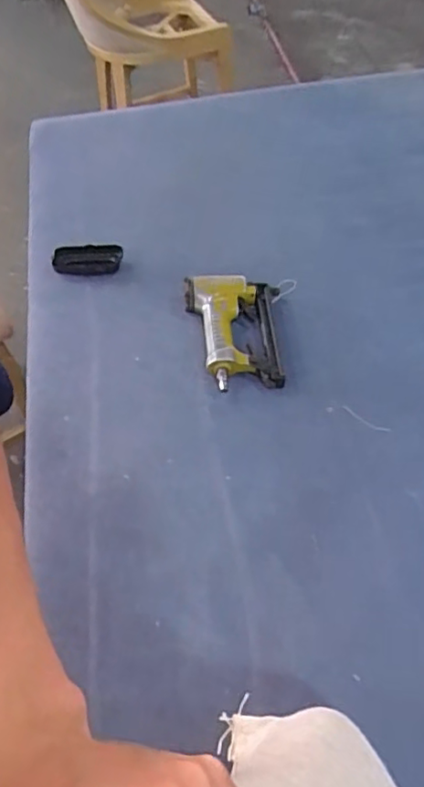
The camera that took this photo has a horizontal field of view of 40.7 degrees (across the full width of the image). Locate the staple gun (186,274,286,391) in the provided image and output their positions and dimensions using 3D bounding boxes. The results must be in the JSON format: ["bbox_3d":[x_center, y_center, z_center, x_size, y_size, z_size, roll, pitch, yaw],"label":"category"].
[{"bbox_3d":[0.033,-0.088,0.801,0.137,0.043,0.191,-3,52,0],"label":"staple gun"}]

